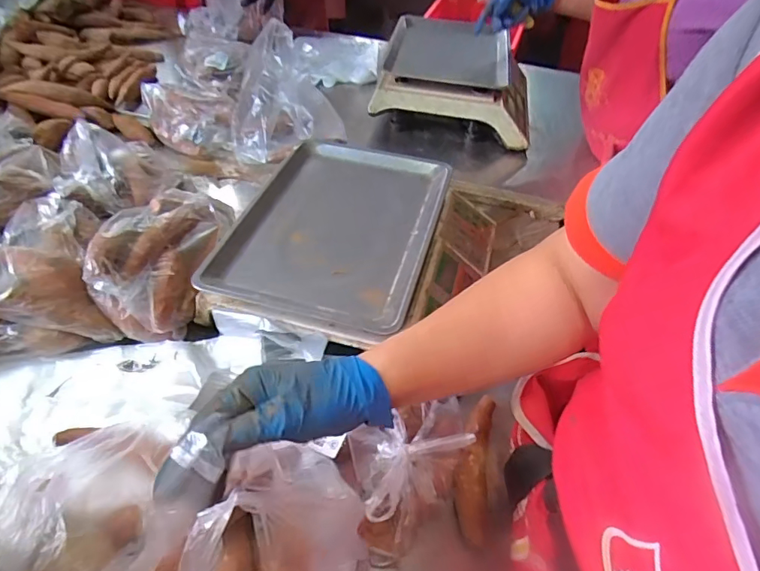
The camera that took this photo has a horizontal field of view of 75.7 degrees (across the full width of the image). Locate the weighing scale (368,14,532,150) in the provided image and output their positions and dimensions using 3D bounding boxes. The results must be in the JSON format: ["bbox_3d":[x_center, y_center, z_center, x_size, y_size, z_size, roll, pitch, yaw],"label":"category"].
[{"bbox_3d":[0.163,-0.440,1.010,0.301,0.116,0.337,9,46,5],"label":"weighing scale"}]

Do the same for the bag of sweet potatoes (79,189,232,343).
[{"bbox_3d":[-0.268,-0.047,0.622,0.118,0.096,0.216,6,46,3],"label":"bag of sweet potatoes"}]

